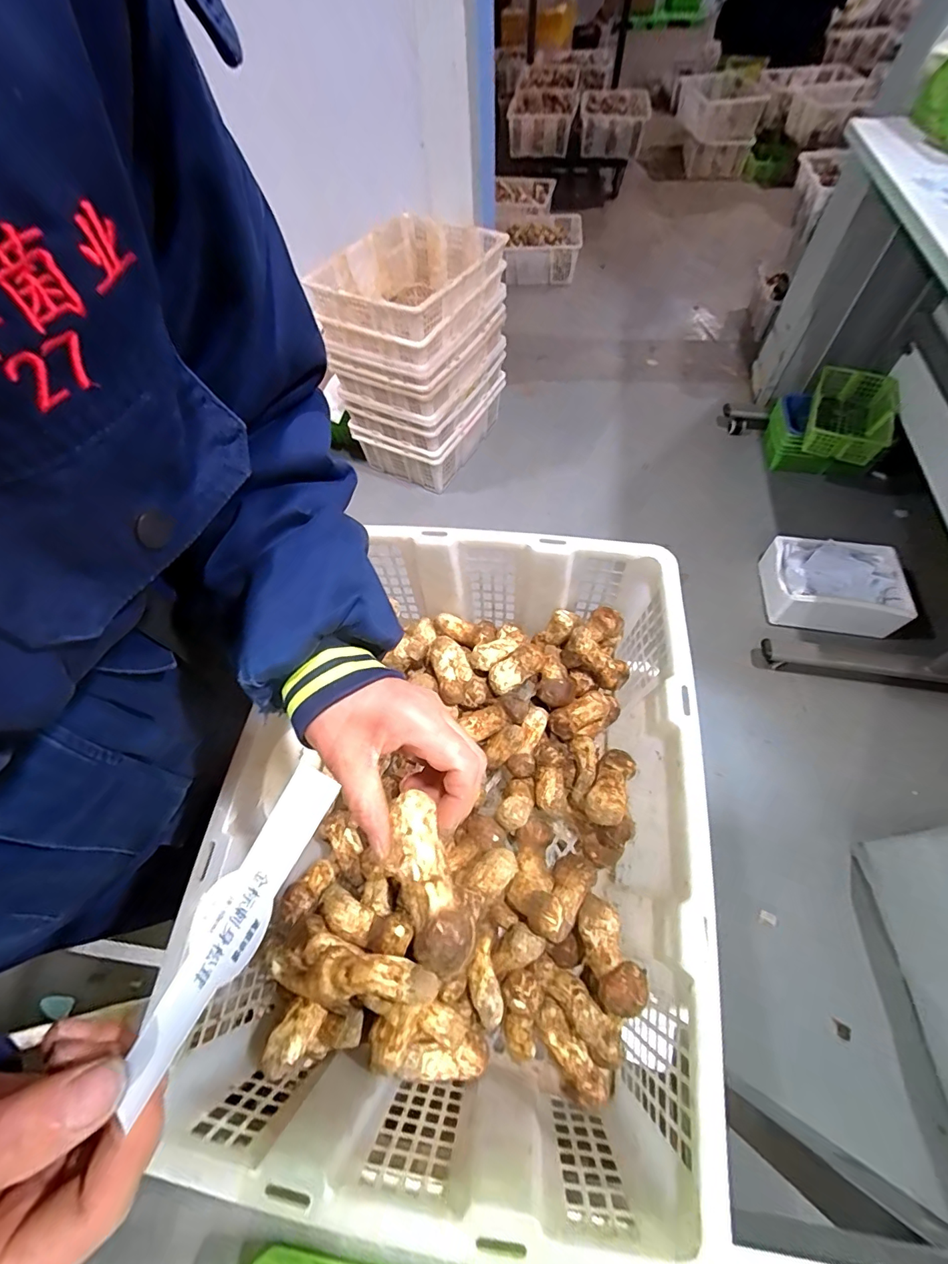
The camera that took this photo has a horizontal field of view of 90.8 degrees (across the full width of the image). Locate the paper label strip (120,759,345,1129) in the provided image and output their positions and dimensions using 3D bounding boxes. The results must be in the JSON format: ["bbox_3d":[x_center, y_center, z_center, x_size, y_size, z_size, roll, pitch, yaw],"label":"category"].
[{"bbox_3d":[-0.093,0.110,0.180,0.029,0.004,0.120,27,74,21],"label":"paper label strip"}]

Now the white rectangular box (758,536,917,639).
[{"bbox_3d":[0.963,-0.123,1.270,0.306,0.113,0.252,9,61,8],"label":"white rectangular box"}]

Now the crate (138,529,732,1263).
[{"bbox_3d":[-0.008,0.149,0.420,0.357,0.153,0.474,6,61,7],"label":"crate"}]

